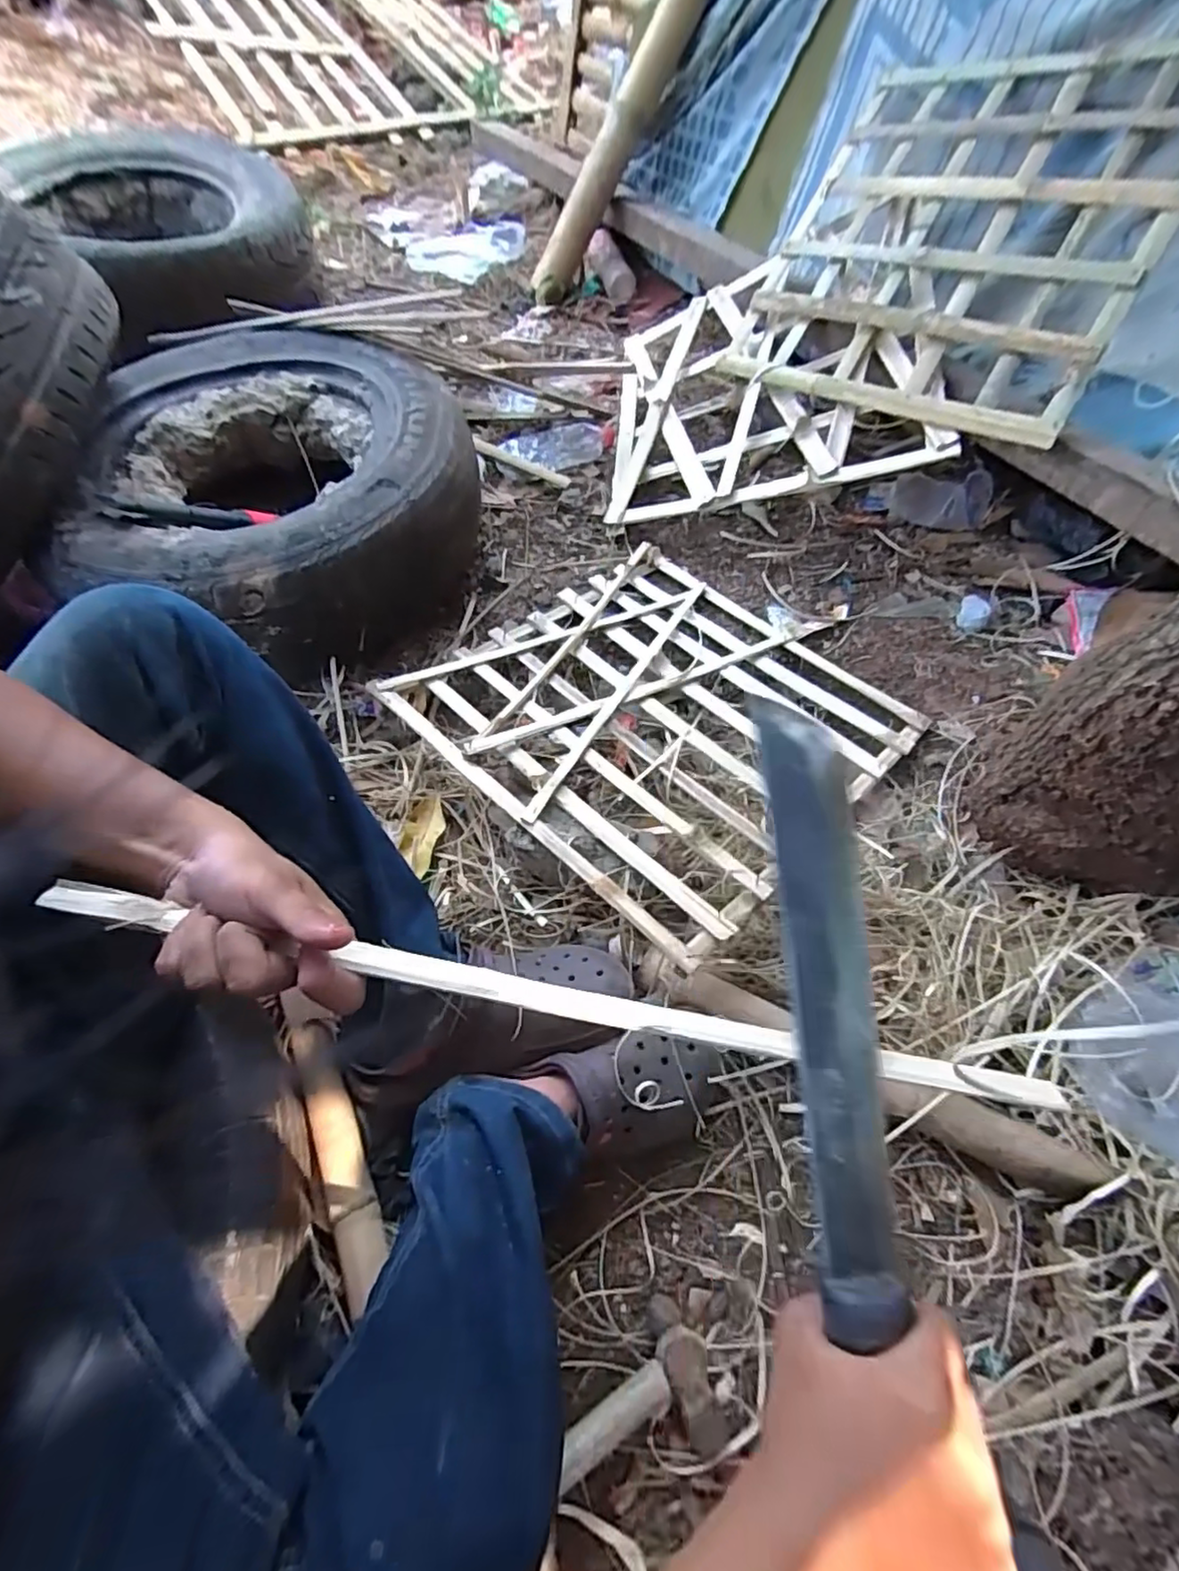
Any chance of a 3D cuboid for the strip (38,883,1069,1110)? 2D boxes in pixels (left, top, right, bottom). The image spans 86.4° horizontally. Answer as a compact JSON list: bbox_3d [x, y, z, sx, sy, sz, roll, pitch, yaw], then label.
[{"bbox_3d":[-0.032,0.100,0.305,0.493,0.010,0.016,10,60,4],"label":"strip"}]

